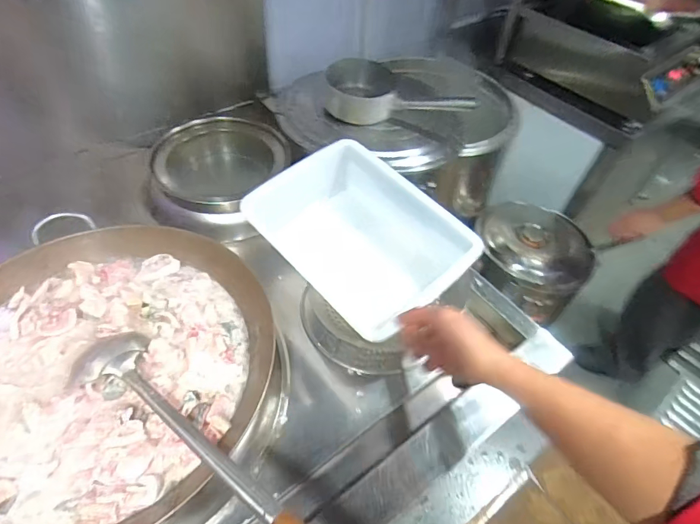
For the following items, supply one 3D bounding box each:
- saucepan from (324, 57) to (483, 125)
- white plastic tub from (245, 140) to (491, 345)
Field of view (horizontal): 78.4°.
[{"bbox_3d":[0.125,-0.427,1.114,0.381,0.094,0.144,9,50,3],"label":"saucepan"},{"bbox_3d":[0.024,-0.046,0.797,0.280,0.112,0.359,-32,59,-28],"label":"white plastic tub"}]

